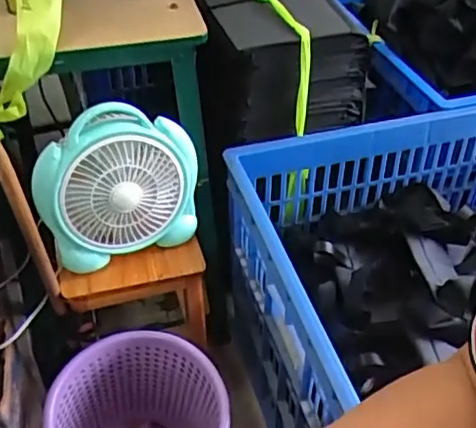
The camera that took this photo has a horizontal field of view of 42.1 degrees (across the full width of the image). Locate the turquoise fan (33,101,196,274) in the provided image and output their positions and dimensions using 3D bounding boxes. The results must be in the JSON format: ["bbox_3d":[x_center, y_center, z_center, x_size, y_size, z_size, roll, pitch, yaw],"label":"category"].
[{"bbox_3d":[-0.178,-0.042,0.926,0.233,0.224,0.079,-17,45,-18],"label":"turquoise fan"}]

